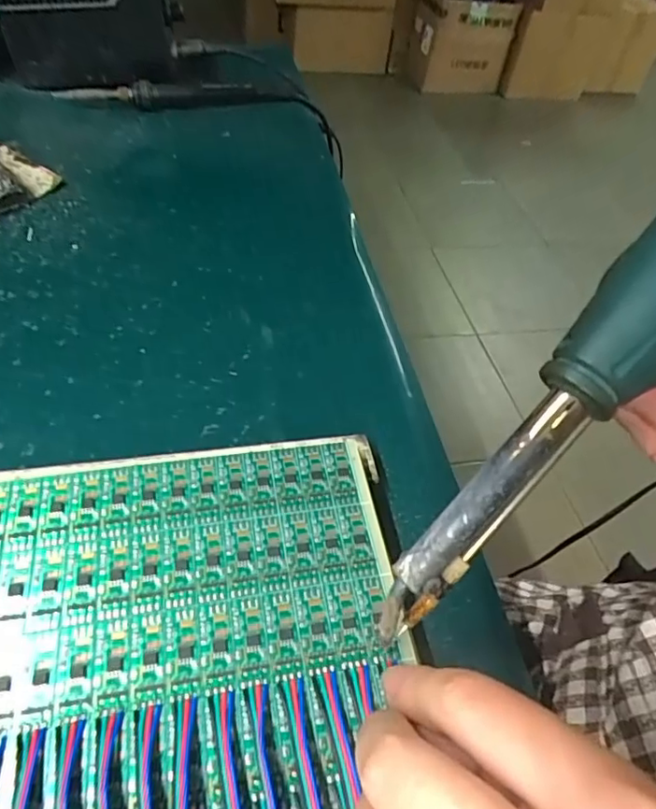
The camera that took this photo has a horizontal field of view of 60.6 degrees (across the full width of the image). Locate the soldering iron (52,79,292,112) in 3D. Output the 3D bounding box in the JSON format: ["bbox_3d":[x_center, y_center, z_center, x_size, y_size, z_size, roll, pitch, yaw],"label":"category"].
[{"bbox_3d":[-0.148,-0.302,0.549,0.212,0.025,0.018,-9,50,-14],"label":"soldering iron"}]

